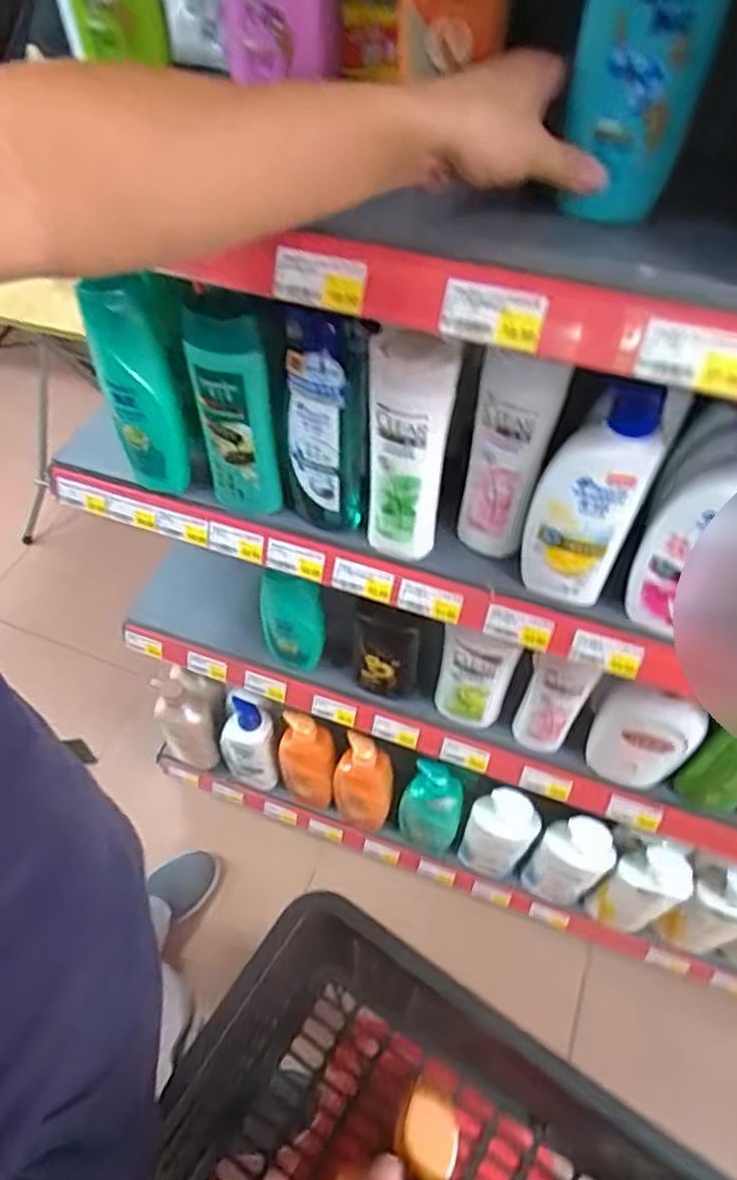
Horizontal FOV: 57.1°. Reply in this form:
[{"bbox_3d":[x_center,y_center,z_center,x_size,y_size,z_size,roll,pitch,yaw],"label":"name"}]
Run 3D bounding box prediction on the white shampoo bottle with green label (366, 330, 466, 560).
[{"bbox_3d":[0.034,-0.114,0.589,0.068,0.219,0.035,13,53,8],"label":"white shampoo bottle with green label"}]

